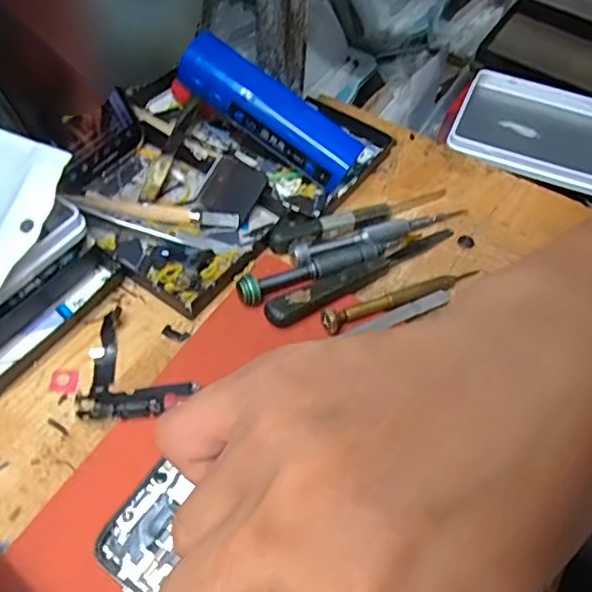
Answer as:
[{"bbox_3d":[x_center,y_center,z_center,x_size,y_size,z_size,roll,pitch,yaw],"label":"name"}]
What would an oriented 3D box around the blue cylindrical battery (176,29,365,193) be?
[{"bbox_3d":[-0.018,-0.121,0.376,0.128,0.030,0.033,36,58,-2],"label":"blue cylindrical battery"}]

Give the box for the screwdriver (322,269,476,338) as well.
[{"bbox_3d":[0.064,-0.002,0.338,0.108,0.016,0.014,-21,59,-18],"label":"screwdriver"}]

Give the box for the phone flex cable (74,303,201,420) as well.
[{"bbox_3d":[-0.095,0.041,0.303,0.072,0.010,0.050,40,61,22],"label":"phone flex cable"}]

